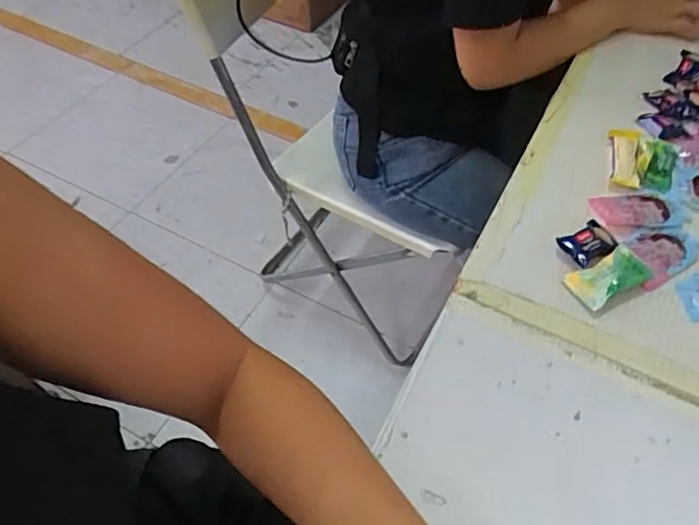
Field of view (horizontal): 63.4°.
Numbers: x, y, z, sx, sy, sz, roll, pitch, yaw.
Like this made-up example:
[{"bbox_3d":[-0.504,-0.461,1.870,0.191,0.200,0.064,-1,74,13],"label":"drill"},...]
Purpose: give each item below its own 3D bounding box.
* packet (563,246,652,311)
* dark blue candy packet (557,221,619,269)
[{"bbox_3d":[0.221,0.013,0.483,0.071,0.014,0.036,-25,56,-19],"label":"packet"},{"bbox_3d":[0.214,-0.018,0.502,0.050,0.014,0.036,-33,59,-23],"label":"dark blue candy packet"}]

